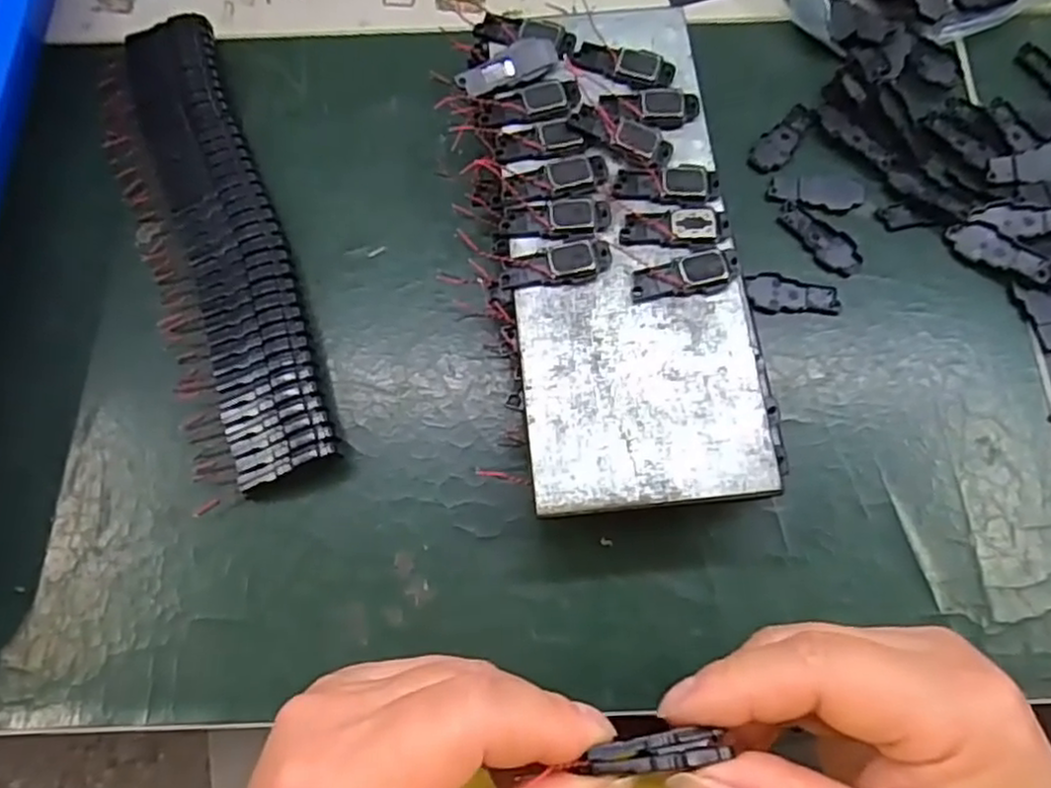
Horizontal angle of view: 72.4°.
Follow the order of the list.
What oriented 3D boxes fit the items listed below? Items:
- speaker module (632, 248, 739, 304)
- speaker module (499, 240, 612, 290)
[{"bbox_3d":[0.056,-0.041,0.252,0.038,0.004,0.015,-12,73,-3],"label":"speaker module"},{"bbox_3d":[0.011,-0.045,0.253,0.039,0.005,0.015,-9,73,-2],"label":"speaker module"}]

